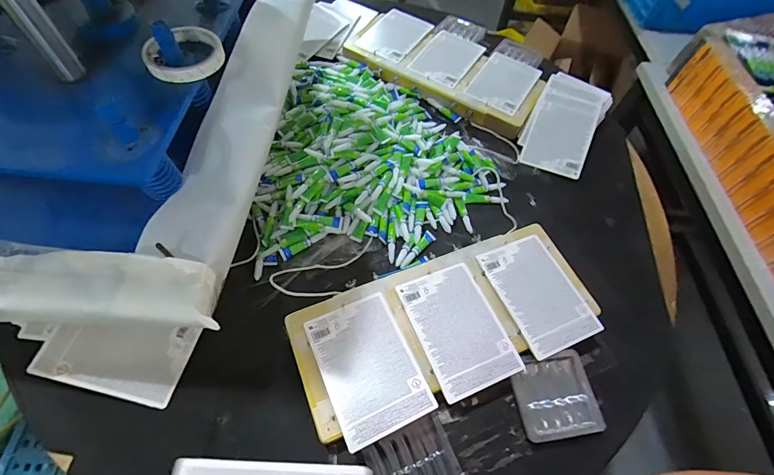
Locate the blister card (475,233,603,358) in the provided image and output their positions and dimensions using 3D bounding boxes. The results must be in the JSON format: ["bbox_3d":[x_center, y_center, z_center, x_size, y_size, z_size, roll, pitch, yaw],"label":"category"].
[{"bbox_3d":[0.221,0.078,0.545,0.114,0.007,0.167,-18,62,-14],"label":"blister card"}]

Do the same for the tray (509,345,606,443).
[{"bbox_3d":[0.226,0.213,0.497,0.101,0.027,0.098,-11,61,-11],"label":"tray"}]

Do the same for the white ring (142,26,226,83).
[{"bbox_3d":[-0.250,-0.226,0.461,0.089,0.015,0.089,2,59,-3],"label":"white ring"}]

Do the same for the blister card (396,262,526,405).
[{"bbox_3d":[0.097,0.122,0.514,0.115,0.005,0.168,-19,62,-14],"label":"blister card"}]

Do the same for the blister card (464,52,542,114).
[{"bbox_3d":[0.250,-0.334,0.793,0.117,0.012,0.166,30,62,14],"label":"blister card"}]

